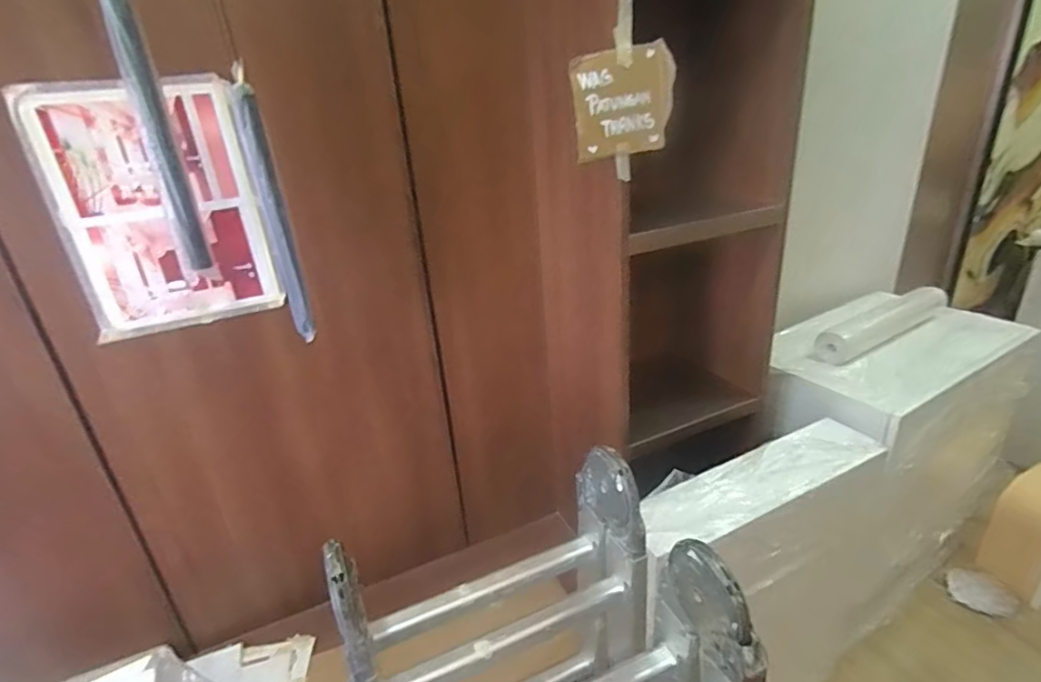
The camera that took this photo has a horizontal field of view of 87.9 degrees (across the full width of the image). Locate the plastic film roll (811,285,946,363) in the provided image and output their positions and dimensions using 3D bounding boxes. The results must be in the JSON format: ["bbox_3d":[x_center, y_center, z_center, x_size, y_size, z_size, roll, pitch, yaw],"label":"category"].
[{"bbox_3d":[1.072,-0.055,1.597,0.584,0.084,0.095,-18,28,-27],"label":"plastic film roll"}]

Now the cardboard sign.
[{"bbox_3d":[0.179,-0.406,0.927,0.193,0.166,0.014,-18,29,-17],"label":"cardboard sign"}]

